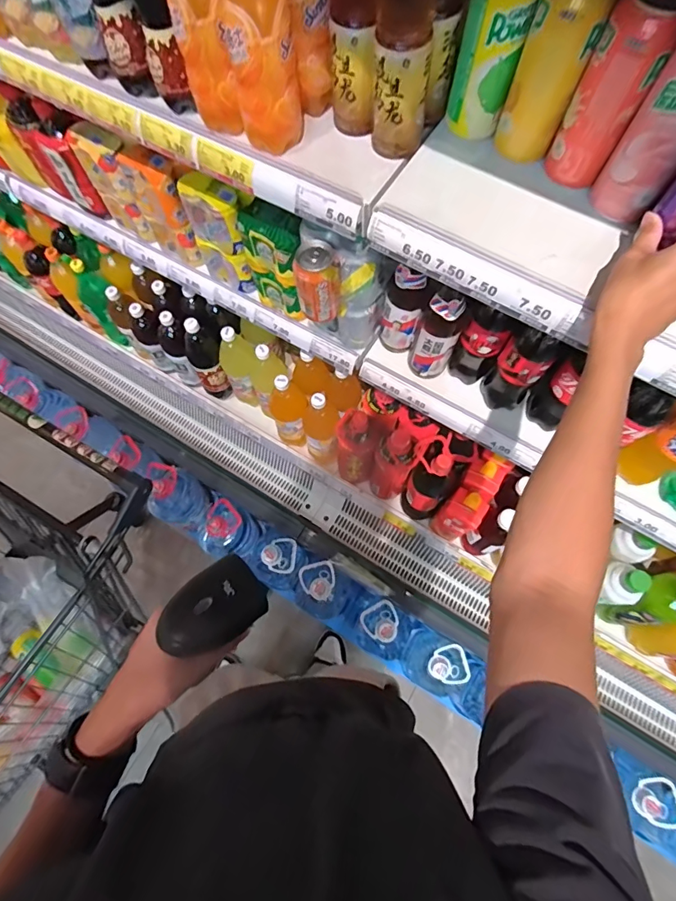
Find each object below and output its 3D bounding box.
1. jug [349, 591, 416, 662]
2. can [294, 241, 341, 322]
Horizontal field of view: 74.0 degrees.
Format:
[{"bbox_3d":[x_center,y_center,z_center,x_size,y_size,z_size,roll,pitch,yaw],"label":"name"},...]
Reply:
[{"bbox_3d":[0.127,0.501,1.251,0.169,0.268,0.148,27,72,10],"label":"jug"},{"bbox_3d":[-0.028,-0.245,0.662,0.061,0.105,0.057,0,69,1],"label":"can"}]

